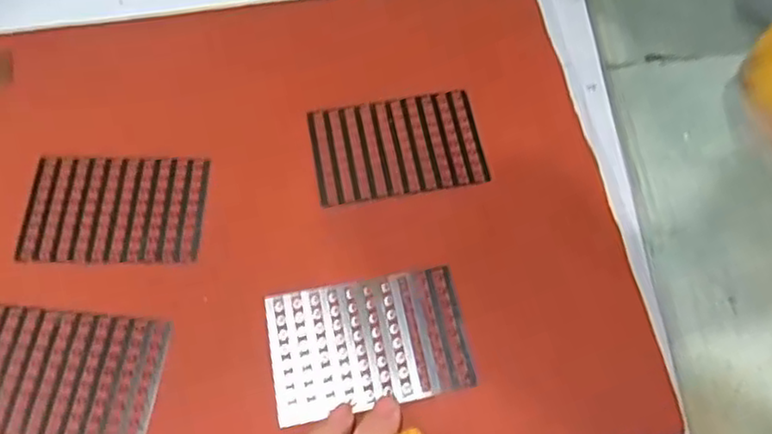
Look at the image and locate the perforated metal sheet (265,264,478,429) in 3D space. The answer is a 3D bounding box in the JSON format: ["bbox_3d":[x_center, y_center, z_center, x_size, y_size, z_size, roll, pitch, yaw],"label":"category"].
[{"bbox_3d":[-0.008,0.055,0.298,0.084,0.004,0.056,-10,64,-4],"label":"perforated metal sheet"}]

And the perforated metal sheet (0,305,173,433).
[{"bbox_3d":[-0.137,0.067,0.286,0.079,0.006,0.056,9,57,-6],"label":"perforated metal sheet"}]

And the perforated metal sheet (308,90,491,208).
[{"bbox_3d":[0.006,-0.036,0.342,0.083,0.004,0.057,-9,62,-9],"label":"perforated metal sheet"}]

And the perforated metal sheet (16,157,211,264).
[{"bbox_3d":[-0.129,-0.004,0.324,0.083,0.004,0.055,0,64,-1],"label":"perforated metal sheet"}]

